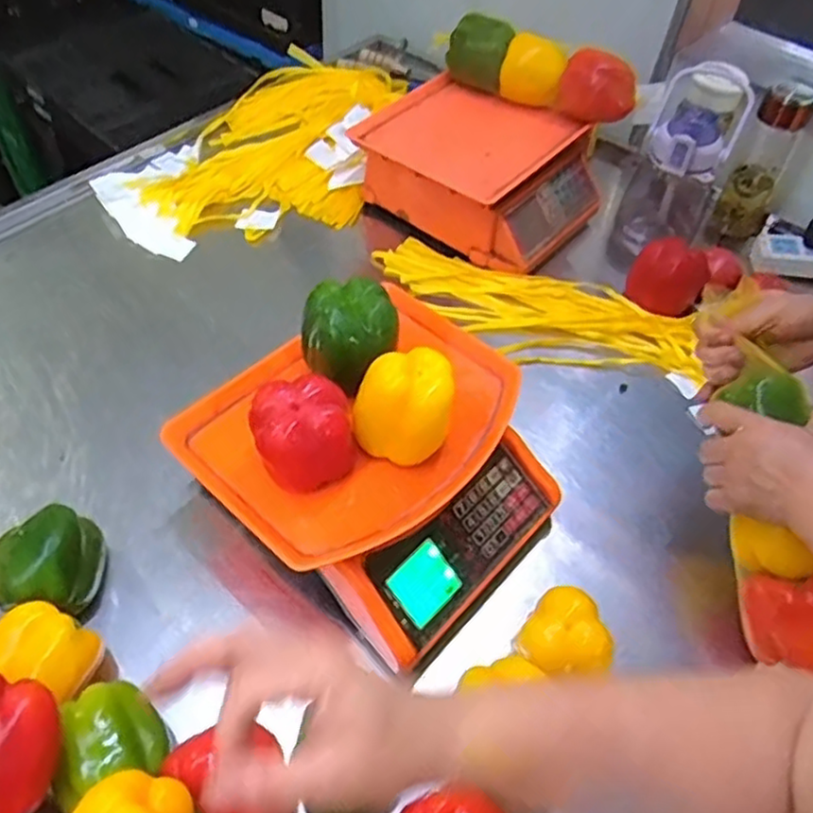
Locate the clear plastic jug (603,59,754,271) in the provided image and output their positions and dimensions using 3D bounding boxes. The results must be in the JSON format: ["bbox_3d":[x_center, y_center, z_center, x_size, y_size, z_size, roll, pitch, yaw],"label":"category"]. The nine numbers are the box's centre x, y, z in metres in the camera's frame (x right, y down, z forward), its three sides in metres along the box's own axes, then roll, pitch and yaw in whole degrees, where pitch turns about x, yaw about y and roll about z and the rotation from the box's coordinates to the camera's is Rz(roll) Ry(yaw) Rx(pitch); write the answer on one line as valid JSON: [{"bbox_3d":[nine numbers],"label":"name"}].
[{"bbox_3d":[0.373,-0.320,0.952,0.113,0.243,0.140,21,52,11],"label":"clear plastic jug"}]

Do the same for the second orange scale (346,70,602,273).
[{"bbox_3d":[0.092,-0.317,0.950,0.285,0.143,0.227,35,56,21],"label":"second orange scale"}]

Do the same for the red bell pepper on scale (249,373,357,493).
[{"bbox_3d":[-0.083,0.025,0.556,0.078,0.078,0.072,-13,53,-15],"label":"red bell pepper on scale"}]

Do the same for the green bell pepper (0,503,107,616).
[{"bbox_3d":[-0.310,0.139,0.597,0.072,0.083,0.089,1,51,-4],"label":"green bell pepper"}]

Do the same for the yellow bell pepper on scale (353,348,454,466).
[{"bbox_3d":[-0.002,0.000,0.565,0.079,0.077,0.065,5,51,-1],"label":"yellow bell pepper on scale"}]

